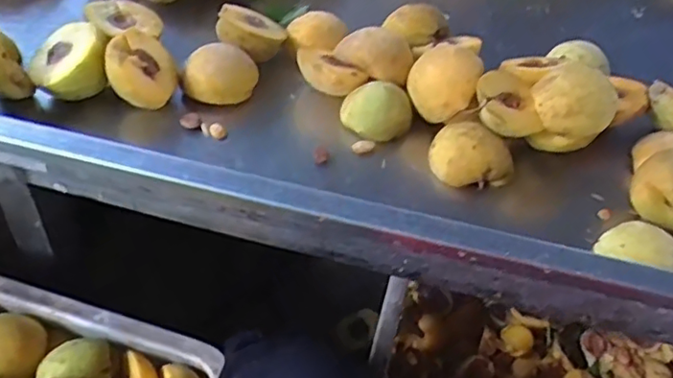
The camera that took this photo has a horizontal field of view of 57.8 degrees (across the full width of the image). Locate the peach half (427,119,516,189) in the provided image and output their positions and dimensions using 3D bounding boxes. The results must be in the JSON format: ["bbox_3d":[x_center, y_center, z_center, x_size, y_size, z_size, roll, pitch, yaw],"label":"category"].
[{"bbox_3d":[0.111,-0.028,0.497,0.067,0.034,0.050,17,48,8],"label":"peach half"}]

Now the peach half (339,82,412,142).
[{"bbox_3d":[0.035,-0.067,0.520,0.060,0.029,0.046,11,46,3],"label":"peach half"}]

